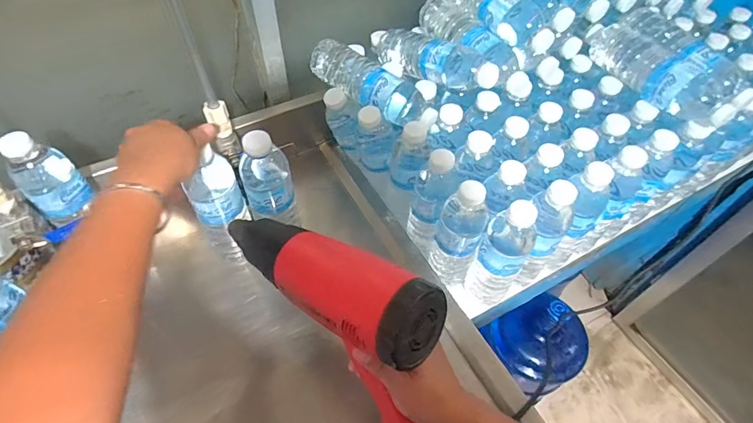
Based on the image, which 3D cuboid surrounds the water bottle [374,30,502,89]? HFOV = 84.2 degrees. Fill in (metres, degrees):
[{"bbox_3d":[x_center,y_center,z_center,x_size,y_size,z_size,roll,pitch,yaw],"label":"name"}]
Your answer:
[{"bbox_3d":[0.077,-0.226,0.614,0.074,0.058,0.228,-36,49,-24],"label":"water bottle"}]

